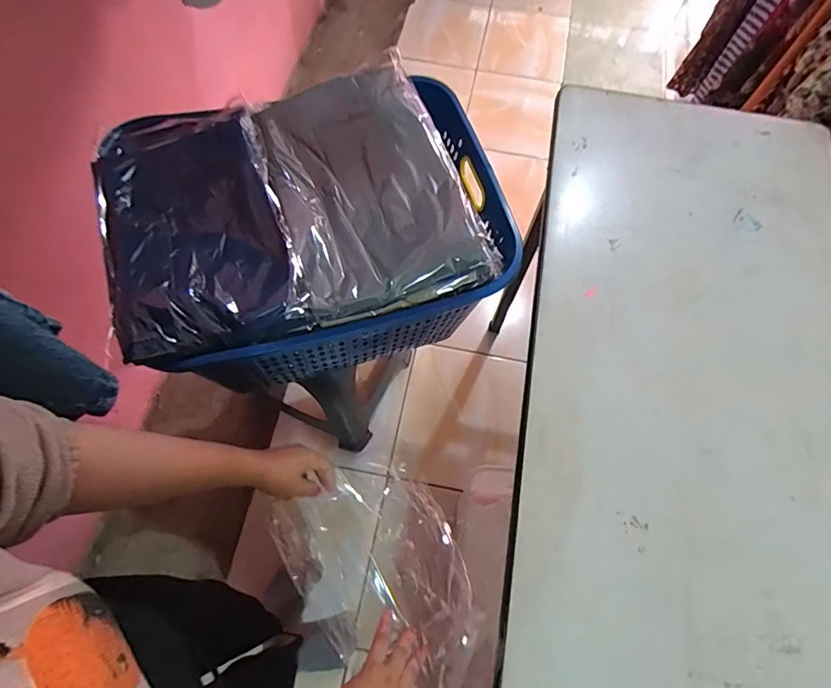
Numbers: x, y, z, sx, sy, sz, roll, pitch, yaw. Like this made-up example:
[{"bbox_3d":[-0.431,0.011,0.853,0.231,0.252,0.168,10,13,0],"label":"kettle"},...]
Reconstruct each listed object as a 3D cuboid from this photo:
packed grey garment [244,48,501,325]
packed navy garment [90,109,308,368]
[{"bbox_3d":[-0.073,-0.210,0.652,0.251,0.074,0.329,-23,76,-5],"label":"packed grey garment"},{"bbox_3d":[-0.297,-0.167,0.627,0.219,0.057,0.367,-19,71,-9],"label":"packed navy garment"}]

